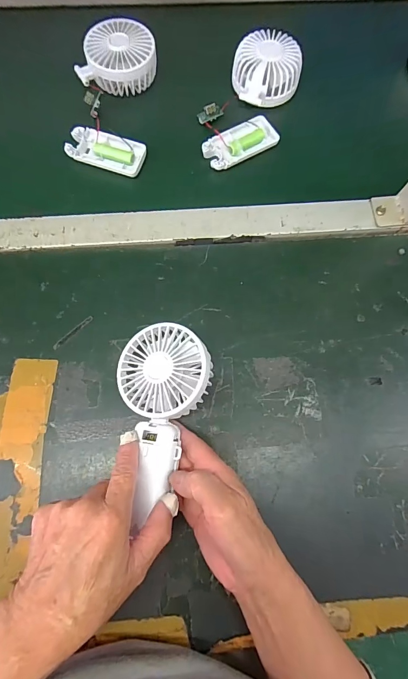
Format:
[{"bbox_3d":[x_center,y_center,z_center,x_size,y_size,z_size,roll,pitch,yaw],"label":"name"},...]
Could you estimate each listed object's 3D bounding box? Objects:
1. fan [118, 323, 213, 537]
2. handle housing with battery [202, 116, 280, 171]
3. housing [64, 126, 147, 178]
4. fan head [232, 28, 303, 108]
[{"bbox_3d":[-0.039,0.066,0.306,0.083,0.034,0.162,3,75,-1],"label":"fan"},{"bbox_3d":[0.046,-0.249,0.431,0.095,0.009,0.047,-31,79,-9],"label":"handle housing with battery"},{"bbox_3d":[-0.122,-0.236,0.427,0.094,0.012,0.045,18,76,3],"label":"housing"},{"bbox_3d":[0.082,-0.349,0.441,0.085,0.036,0.087,4,76,-1],"label":"fan head"}]

